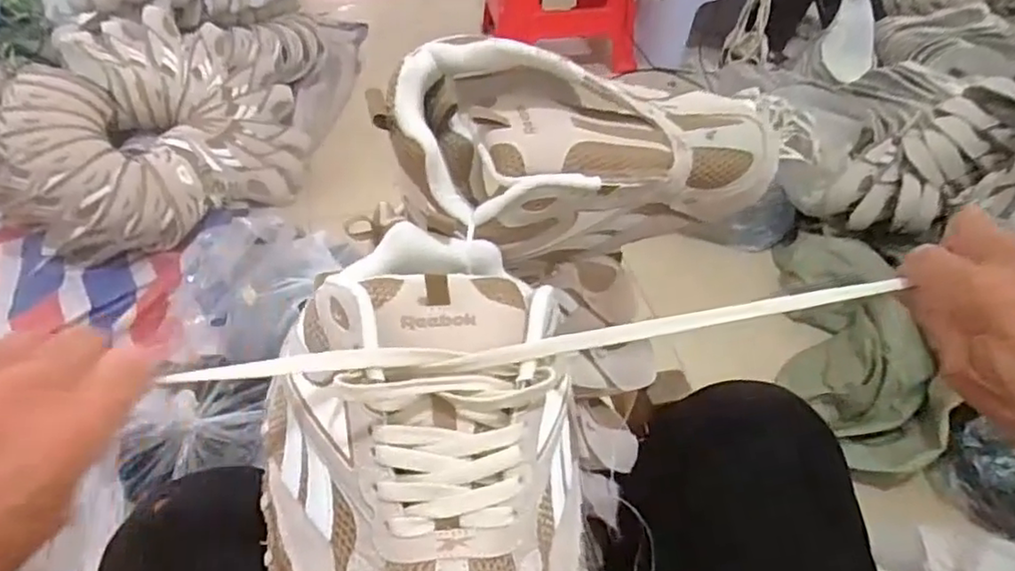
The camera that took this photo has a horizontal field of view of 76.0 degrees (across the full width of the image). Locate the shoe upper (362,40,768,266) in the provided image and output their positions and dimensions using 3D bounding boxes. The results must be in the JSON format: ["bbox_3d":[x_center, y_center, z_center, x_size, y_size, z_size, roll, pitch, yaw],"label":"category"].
[{"bbox_3d":[0.046,-0.076,0.394,0.250,0.118,0.110,-1,42,-20],"label":"shoe upper"}]

